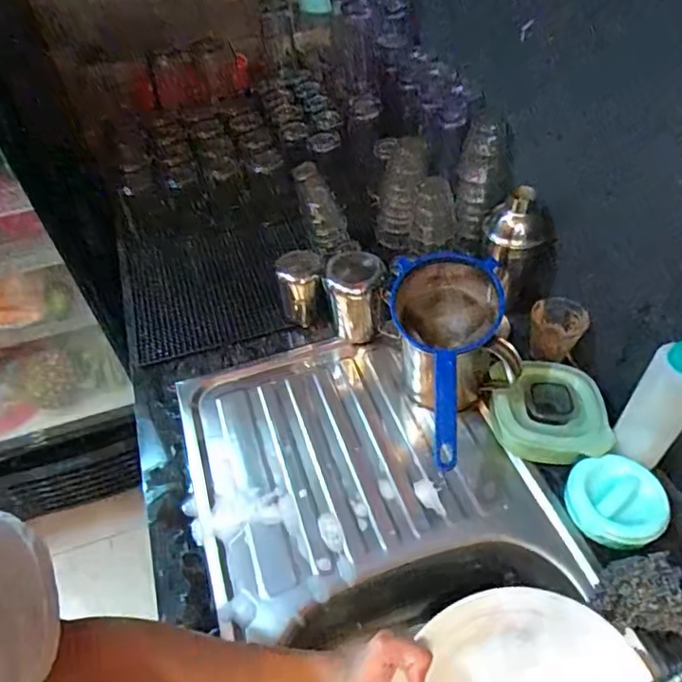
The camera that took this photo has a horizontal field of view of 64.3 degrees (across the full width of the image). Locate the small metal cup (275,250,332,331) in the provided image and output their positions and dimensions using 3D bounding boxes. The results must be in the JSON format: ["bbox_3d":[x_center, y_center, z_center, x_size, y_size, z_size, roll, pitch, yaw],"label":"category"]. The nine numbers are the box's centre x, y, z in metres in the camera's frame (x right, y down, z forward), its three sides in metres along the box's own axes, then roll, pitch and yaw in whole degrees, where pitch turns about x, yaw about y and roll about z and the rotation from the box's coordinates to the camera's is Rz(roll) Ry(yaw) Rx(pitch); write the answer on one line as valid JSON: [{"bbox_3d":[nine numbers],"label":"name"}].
[{"bbox_3d":[-0.056,-0.076,0.810,0.059,0.114,0.073,-17,49,-10],"label":"small metal cup"}]

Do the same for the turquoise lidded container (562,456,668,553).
[{"bbox_3d":[0.307,0.179,0.608,0.101,0.029,0.095,-3,48,3],"label":"turquoise lidded container"}]

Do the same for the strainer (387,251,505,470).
[{"bbox_3d":[0.132,0.023,0.653,0.125,0.088,0.259,-2,61,4],"label":"strainer"}]

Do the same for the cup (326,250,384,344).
[{"bbox_3d":[0.022,-0.059,0.782,0.072,0.128,0.068,-3,48,3],"label":"cup"}]

